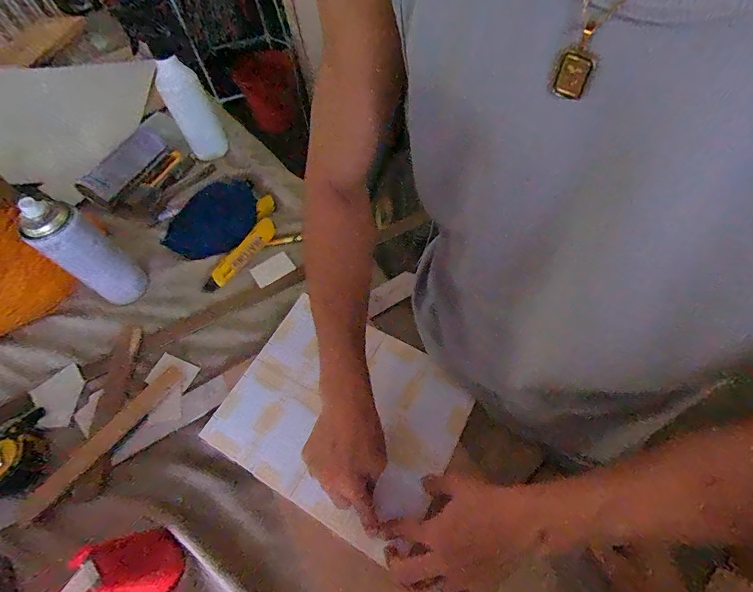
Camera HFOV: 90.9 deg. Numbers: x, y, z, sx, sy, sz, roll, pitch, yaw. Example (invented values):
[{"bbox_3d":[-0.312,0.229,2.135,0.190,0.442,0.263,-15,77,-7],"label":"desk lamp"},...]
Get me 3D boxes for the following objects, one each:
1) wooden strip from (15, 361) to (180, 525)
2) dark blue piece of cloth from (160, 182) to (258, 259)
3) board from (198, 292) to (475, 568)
[{"bbox_3d":[-0.330,0.172,0.453,0.033,0.007,0.209,32,64,14],"label":"wooden strip"},{"bbox_3d":[-0.280,-0.135,0.638,0.130,0.013,0.166,19,63,14],"label":"dark blue piece of cloth"},{"bbox_3d":[-0.044,0.138,0.451,0.269,0.011,0.219,26,67,17],"label":"board"}]

